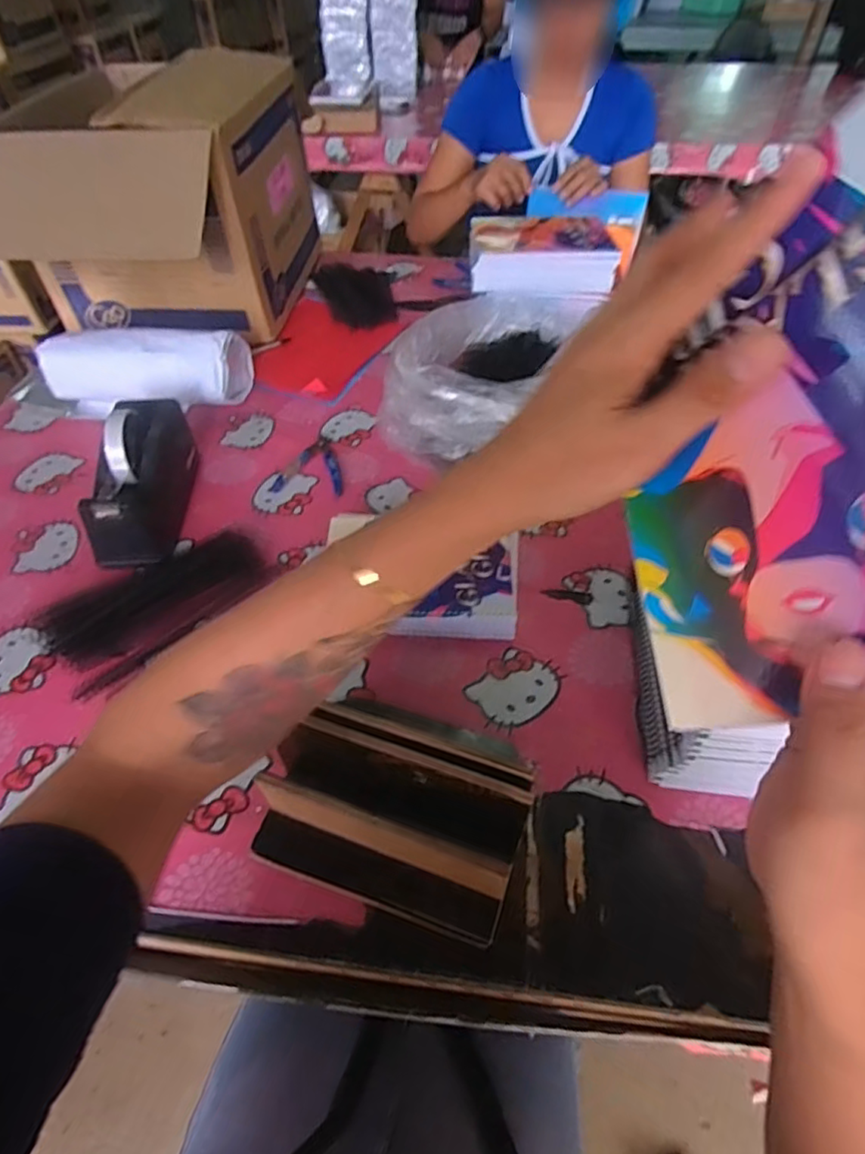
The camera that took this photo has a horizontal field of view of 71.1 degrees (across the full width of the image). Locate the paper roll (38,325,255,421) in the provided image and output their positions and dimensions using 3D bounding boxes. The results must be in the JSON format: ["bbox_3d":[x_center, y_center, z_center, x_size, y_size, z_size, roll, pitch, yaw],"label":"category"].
[{"bbox_3d":[-0.400,-0.292,0.845,0.262,0.097,0.110,2,50,2],"label":"paper roll"}]

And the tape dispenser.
[{"bbox_3d":[-0.331,-0.114,0.686,0.075,0.115,0.204,-1,50,-1],"label":"tape dispenser"}]

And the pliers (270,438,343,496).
[{"bbox_3d":[-0.149,-0.146,0.779,0.088,0.013,0.117,5,50,4],"label":"pliers"}]

